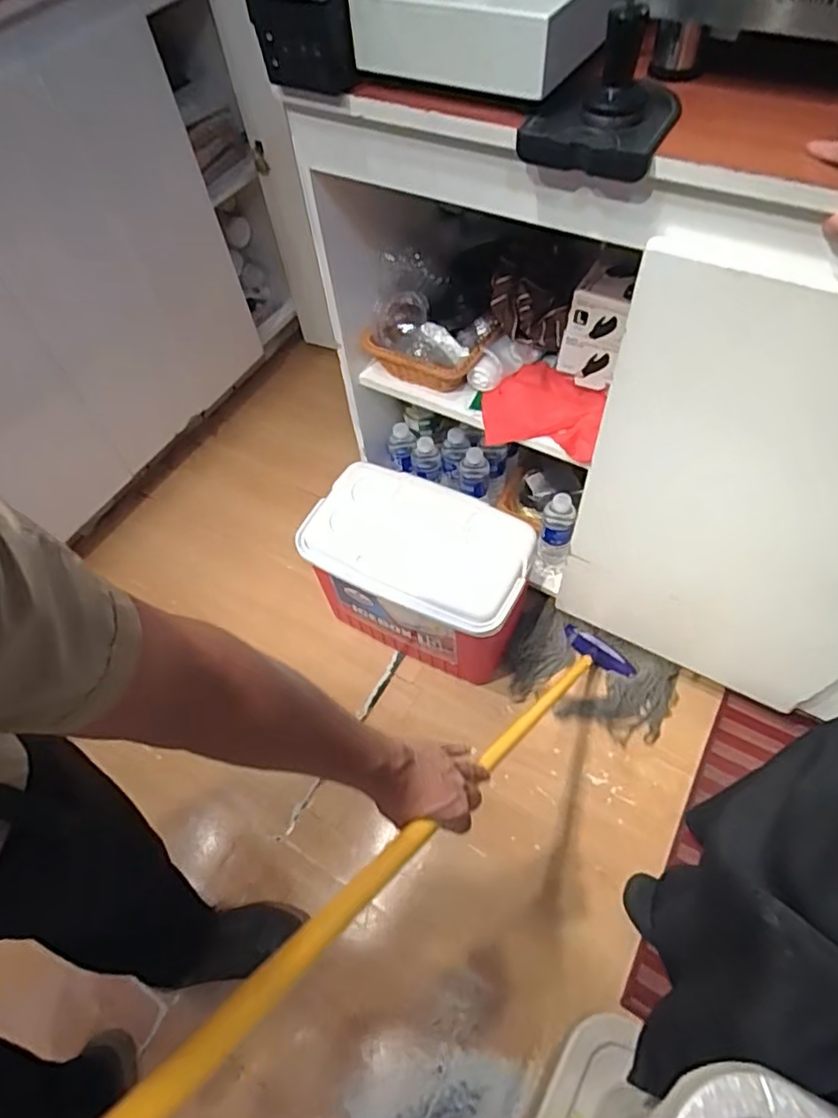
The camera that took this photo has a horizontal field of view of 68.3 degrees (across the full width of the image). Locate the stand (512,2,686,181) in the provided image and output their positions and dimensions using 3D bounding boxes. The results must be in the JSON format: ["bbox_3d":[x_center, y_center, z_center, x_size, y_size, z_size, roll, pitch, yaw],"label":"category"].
[{"bbox_3d":[0.174,-0.424,0.562,0.127,0.098,0.103,29,64,21],"label":"stand"}]

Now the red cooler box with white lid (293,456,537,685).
[{"bbox_3d":[0.004,0.038,1.192,0.397,0.313,0.230,22,61,18],"label":"red cooler box with white lid"}]

